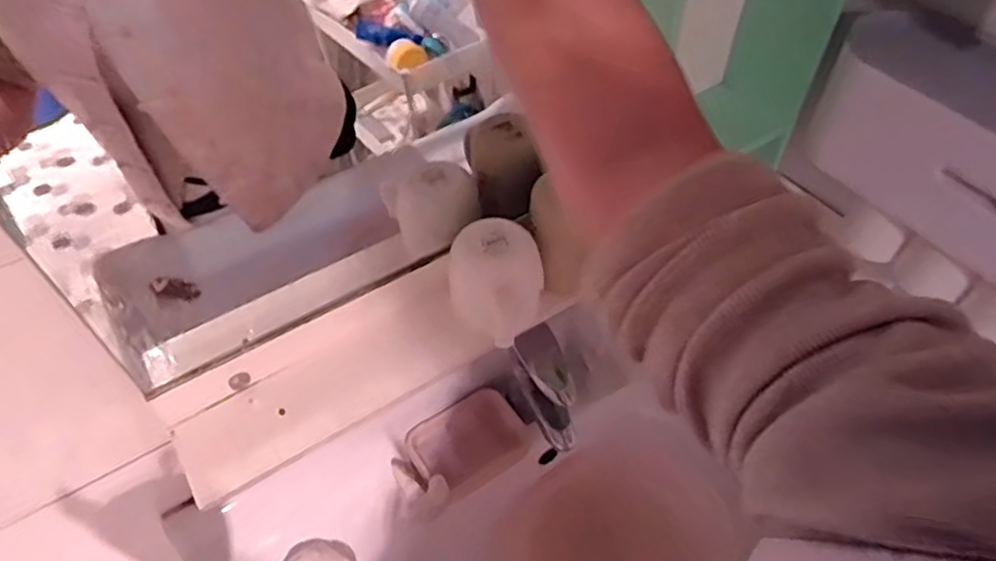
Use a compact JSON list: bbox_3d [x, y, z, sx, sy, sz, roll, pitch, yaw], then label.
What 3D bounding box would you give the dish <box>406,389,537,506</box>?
[{"bbox_3d":[-0.035,0.197,0.787,0.128,0.015,0.099,-25,76,-26],"label":"dish"}]

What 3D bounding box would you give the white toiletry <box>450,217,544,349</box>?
[{"bbox_3d":[-0.002,0.002,0.604,0.081,0.078,0.087,0,50,0],"label":"white toiletry"}]

